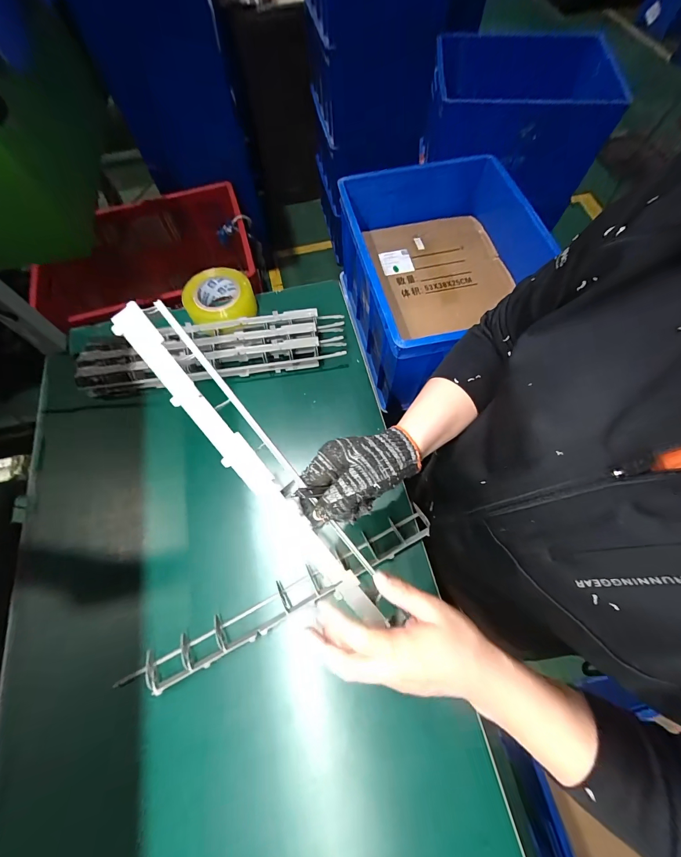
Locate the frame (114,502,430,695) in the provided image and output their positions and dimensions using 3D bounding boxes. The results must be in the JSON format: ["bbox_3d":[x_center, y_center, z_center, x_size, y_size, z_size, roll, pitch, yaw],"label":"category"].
[{"bbox_3d":[-0.070,0.235,0.466,0.448,0.027,0.051,-26,69,-10],"label":"frame"}]

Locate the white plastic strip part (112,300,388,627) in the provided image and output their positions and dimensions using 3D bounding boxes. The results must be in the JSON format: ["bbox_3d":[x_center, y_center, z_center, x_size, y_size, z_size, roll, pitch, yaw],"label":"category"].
[{"bbox_3d":[-0.060,0.040,0.283,0.038,0.024,0.325,-39,102,-15],"label":"white plastic strip part"}]

